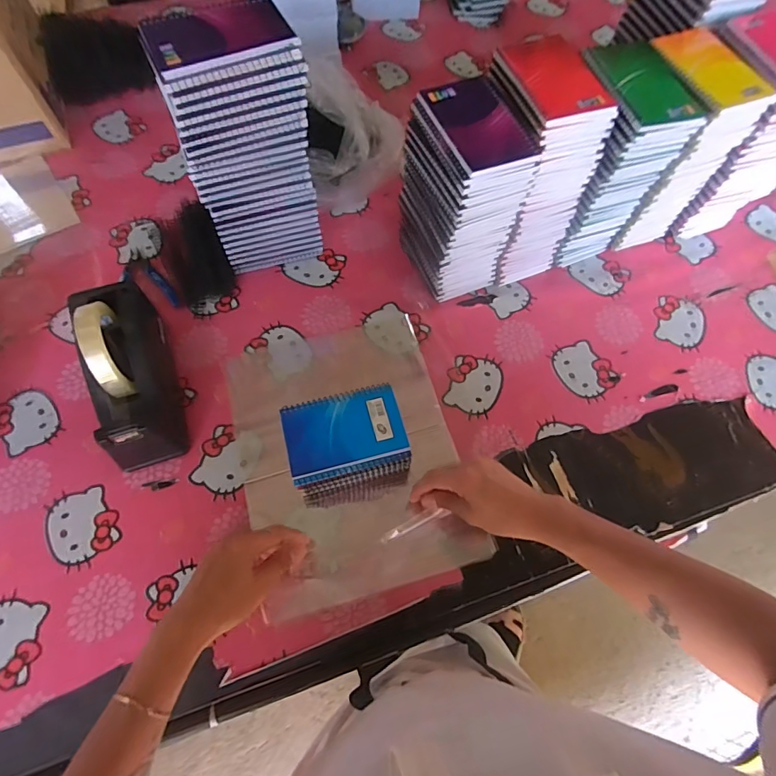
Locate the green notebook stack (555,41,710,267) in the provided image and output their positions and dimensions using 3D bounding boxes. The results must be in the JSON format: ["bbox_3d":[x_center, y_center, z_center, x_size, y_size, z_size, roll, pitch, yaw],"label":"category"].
[{"bbox_3d":[0.275,-0.278,0.610,0.101,0.240,0.122,-18,66,-10],"label":"green notebook stack"}]

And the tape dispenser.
[{"bbox_3d":[-0.297,-0.021,0.540,0.074,0.128,0.210,-17,66,-10],"label":"tape dispenser"}]

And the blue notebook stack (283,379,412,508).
[{"bbox_3d":[-0.045,0.068,0.535,0.127,0.063,0.108,-13,66,-8],"label":"blue notebook stack"}]

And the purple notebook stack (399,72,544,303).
[{"bbox_3d":[0.089,-0.228,0.589,0.099,0.234,0.133,-24,68,-13],"label":"purple notebook stack"}]

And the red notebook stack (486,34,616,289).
[{"bbox_3d":[0.177,-0.269,0.596,0.095,0.248,0.137,-17,66,-10],"label":"red notebook stack"}]

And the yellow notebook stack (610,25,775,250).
[{"bbox_3d":[0.364,-0.321,0.636,0.106,0.236,0.155,-12,65,-7],"label":"yellow notebook stack"}]

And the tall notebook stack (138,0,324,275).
[{"bbox_3d":[-0.163,-0.273,0.571,0.141,0.289,0.095,-20,67,-11],"label":"tall notebook stack"}]

